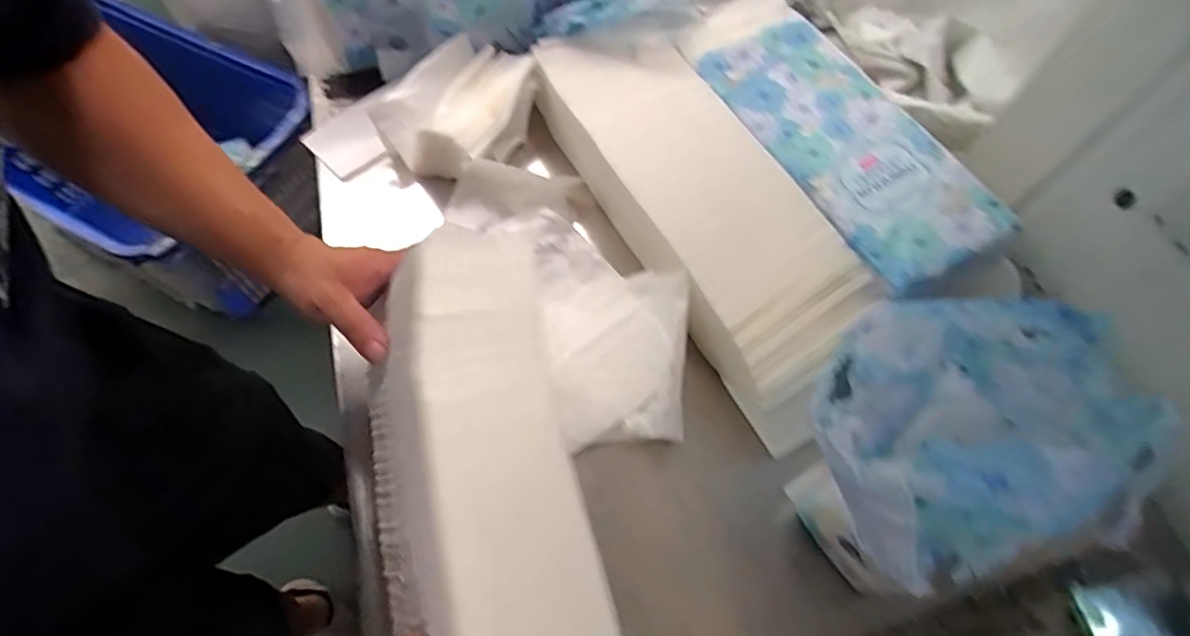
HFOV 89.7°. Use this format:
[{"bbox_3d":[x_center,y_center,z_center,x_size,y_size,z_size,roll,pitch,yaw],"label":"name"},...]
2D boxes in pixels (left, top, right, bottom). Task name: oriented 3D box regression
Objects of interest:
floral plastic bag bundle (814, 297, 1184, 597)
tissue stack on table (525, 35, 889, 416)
[{"bbox_3d":[0.235,0.086,0.393,0.175,0.161,0.155,7,64,2],"label":"floral plastic bag bundle"},{"bbox_3d":[0.099,-0.125,0.625,0.176,0.094,0.466,-28,68,-14],"label":"tissue stack on table"}]

